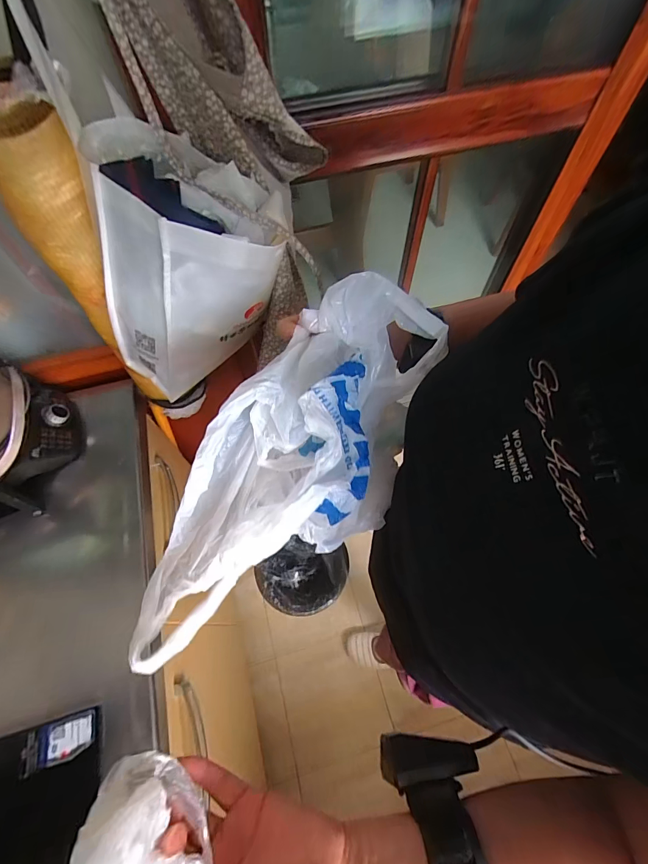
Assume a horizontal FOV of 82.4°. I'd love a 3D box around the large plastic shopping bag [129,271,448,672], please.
[{"bbox_3d":[-0.020,0.039,0.335,0.132,0.172,0.322,29,67,15],"label":"large plastic shopping bag"}]

